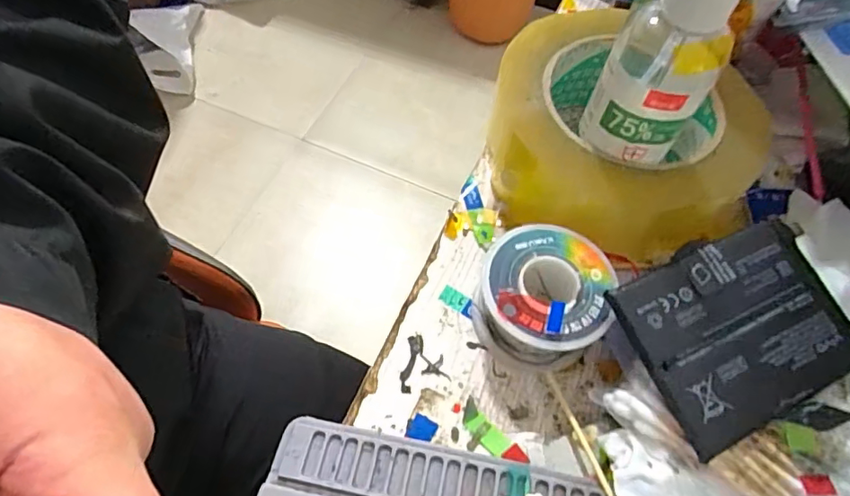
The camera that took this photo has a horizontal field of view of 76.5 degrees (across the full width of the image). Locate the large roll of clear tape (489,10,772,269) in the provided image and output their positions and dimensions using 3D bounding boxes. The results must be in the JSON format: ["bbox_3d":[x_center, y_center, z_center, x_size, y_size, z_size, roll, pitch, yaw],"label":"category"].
[{"bbox_3d":[0.094,-0.055,0.259,0.126,0.047,0.123,2,60,-3],"label":"large roll of clear tape"}]

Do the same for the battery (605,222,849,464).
[{"bbox_3d":[0.121,0.029,0.206,0.088,0.005,0.064,-22,73,-16],"label":"battery"}]

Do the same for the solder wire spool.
[{"bbox_3d":[0.048,0.020,0.224,0.052,0.030,0.051,2,60,-3],"label":"solder wire spool"}]

